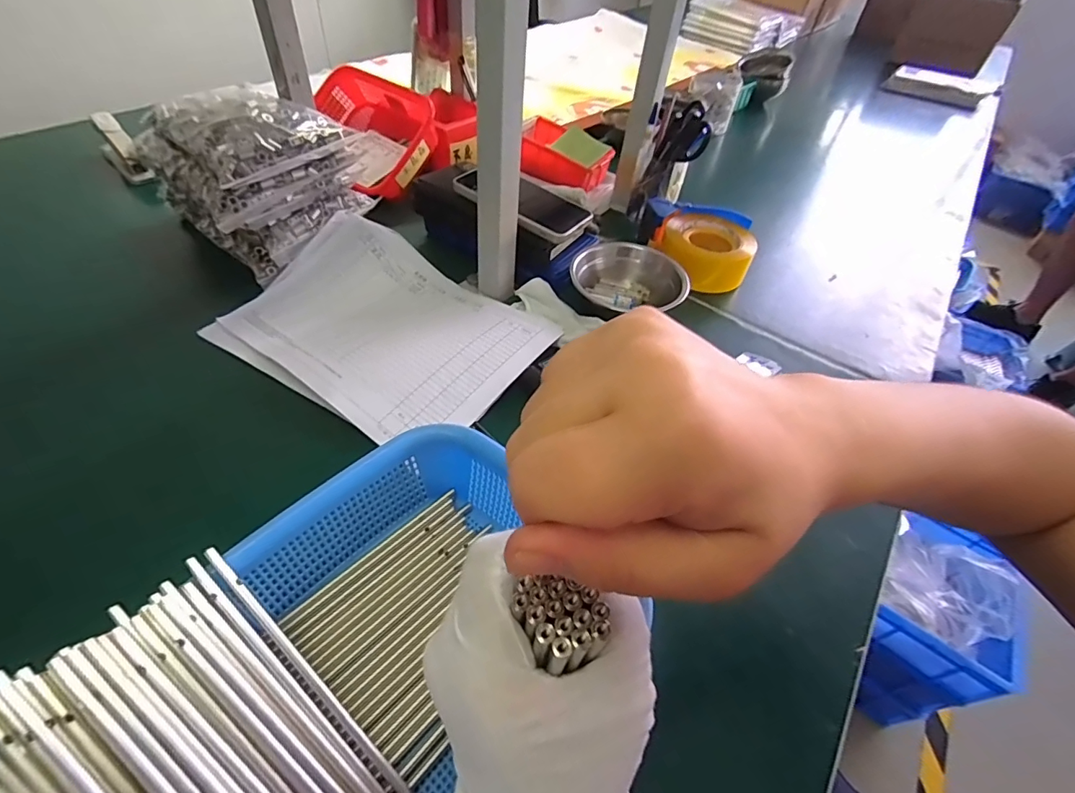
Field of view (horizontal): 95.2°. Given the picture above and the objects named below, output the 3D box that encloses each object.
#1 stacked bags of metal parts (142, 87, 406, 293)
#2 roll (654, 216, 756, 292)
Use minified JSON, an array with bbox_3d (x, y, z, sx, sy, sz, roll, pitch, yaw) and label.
[{"bbox_3d":[-0.323,-0.262,0.573,0.194,0.139,0.169,37,54,24],"label":"stacked bags of metal parts"},{"bbox_3d":[0.219,-0.189,0.645,0.121,0.050,0.103,31,51,20],"label":"roll"}]

